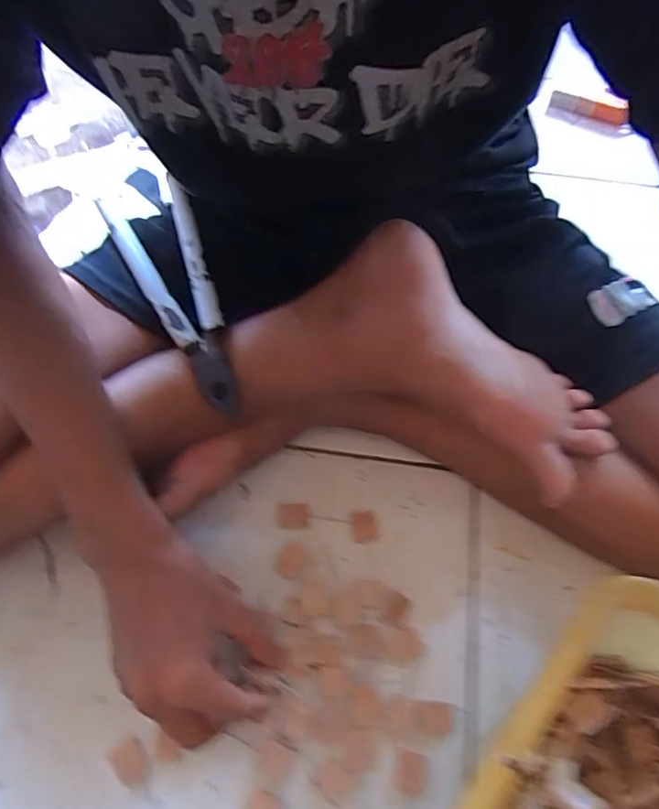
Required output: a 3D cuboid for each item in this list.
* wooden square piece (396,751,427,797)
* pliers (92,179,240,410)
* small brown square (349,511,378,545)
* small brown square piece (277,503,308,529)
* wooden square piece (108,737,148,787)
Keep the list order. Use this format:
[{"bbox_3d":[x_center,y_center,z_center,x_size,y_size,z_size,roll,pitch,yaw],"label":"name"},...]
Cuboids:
[{"bbox_3d":[0.055,0.250,0.359,0.020,0.004,0.024,8,63,3],"label":"wooden square piece"},{"bbox_3d":[-0.113,-0.082,0.407,0.061,0.019,0.193,-22,76,-12],"label":"pliers"},{"bbox_3d":[0.028,0.101,0.438,0.021,0.004,0.025,-7,63,-5],"label":"small brown square"},{"bbox_3d":[-0.031,0.092,0.442,0.025,0.004,0.020,2,63,-1],"label":"small brown square piece"},{"bbox_3d":[-0.136,0.245,0.361,0.020,0.009,0.028,-33,68,-17],"label":"wooden square piece"}]

